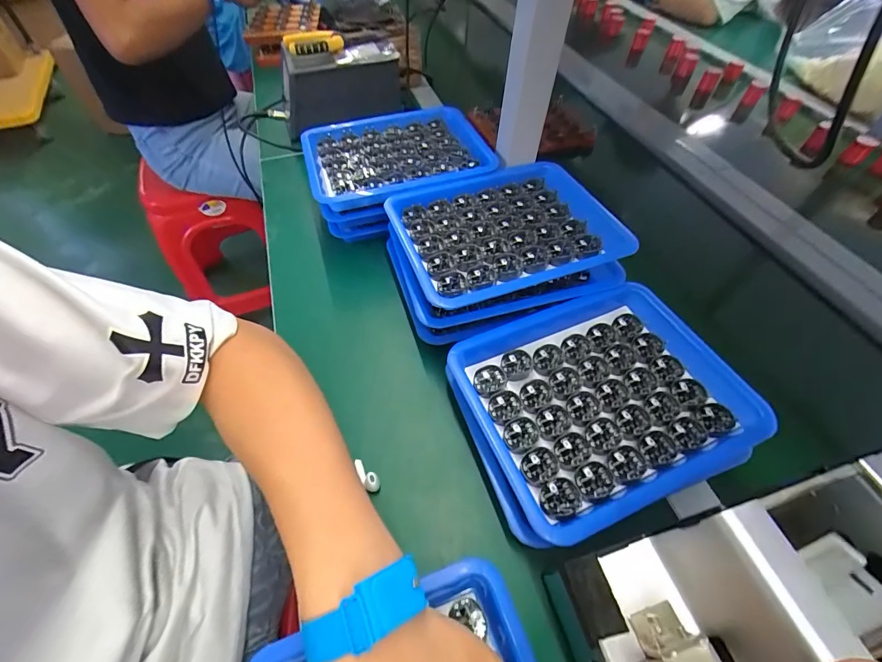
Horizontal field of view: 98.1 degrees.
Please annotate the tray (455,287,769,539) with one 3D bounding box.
[{"bbox_3d":[0.131,0.049,0.320,0.211,0.030,0.169,-18,57,-15],"label":"tray"}]

